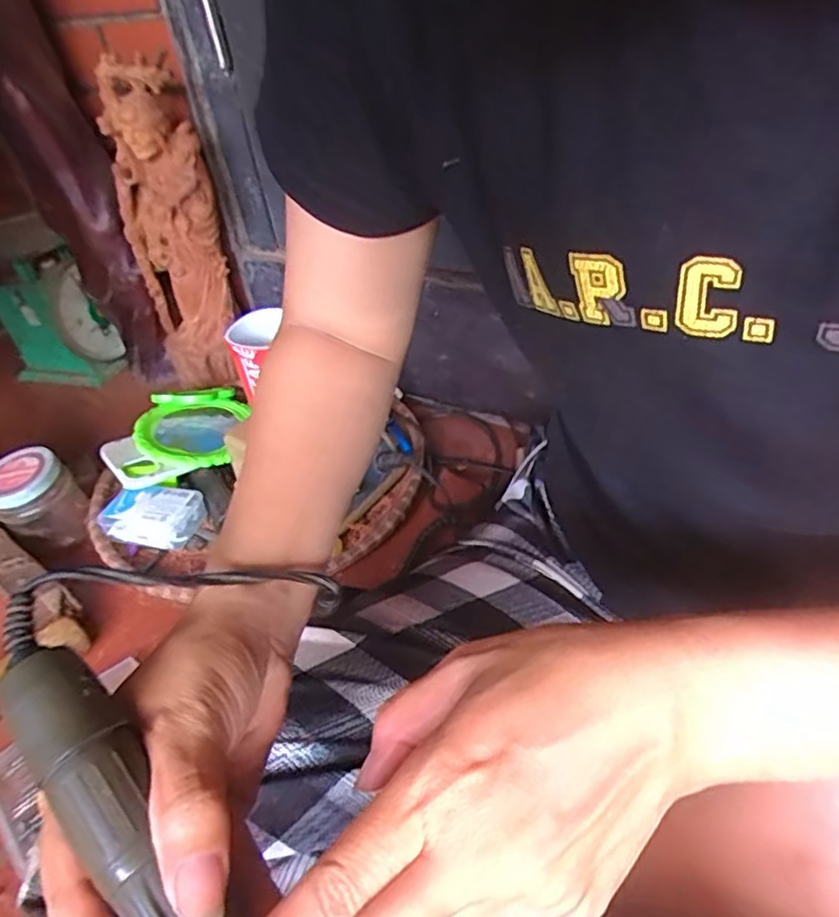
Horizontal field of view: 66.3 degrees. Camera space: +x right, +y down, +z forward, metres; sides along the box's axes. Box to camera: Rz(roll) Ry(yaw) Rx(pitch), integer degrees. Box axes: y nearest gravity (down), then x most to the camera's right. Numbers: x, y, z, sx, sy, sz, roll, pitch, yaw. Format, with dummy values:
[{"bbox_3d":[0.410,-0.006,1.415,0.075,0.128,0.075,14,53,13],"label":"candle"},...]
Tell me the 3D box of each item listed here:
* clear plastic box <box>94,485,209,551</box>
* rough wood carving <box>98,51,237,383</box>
[{"bbox_3d":[-0.256,0.054,0.618,0.083,0.033,0.057,5,40,15],"label":"clear plastic box"},{"bbox_3d":[-0.270,-0.246,0.711,0.102,0.327,0.082,-22,41,-17],"label":"rough wood carving"}]

